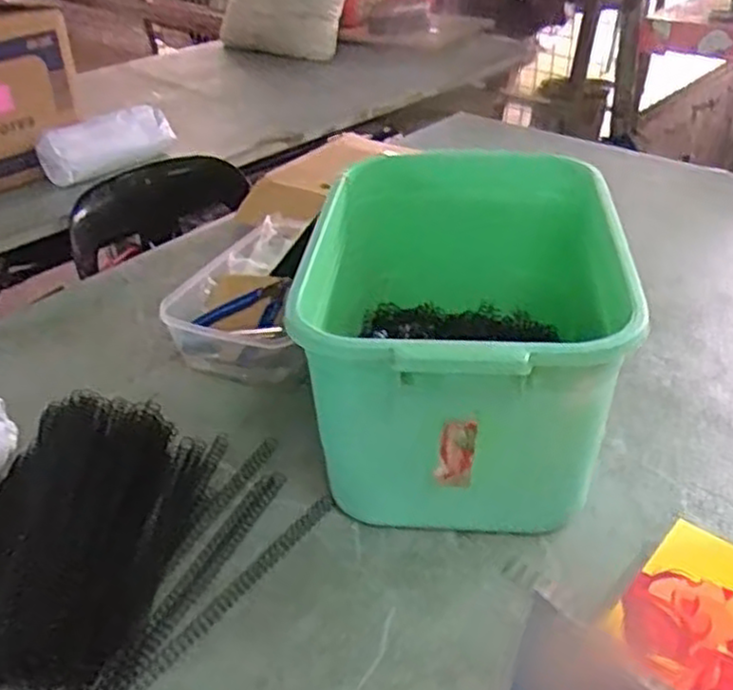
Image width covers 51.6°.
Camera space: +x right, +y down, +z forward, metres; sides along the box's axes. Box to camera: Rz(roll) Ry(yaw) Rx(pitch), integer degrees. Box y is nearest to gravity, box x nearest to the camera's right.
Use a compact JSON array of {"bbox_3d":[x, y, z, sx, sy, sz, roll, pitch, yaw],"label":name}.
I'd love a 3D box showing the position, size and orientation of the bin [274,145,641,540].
[{"bbox_3d":[0.077,-0.010,0.649,0.239,0.191,0.339,0,34,5],"label":"bin"}]

